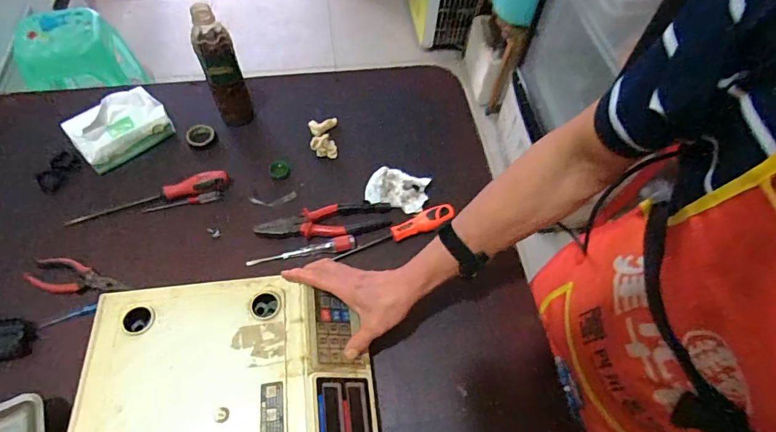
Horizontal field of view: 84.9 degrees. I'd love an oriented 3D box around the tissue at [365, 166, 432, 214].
[{"bbox_3d":[0.016,-0.047,0.711,0.099,0.022,0.066,16,59,7],"label":"tissue"}]

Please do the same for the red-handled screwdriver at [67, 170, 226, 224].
[{"bbox_3d":[-0.377,-0.029,0.674,0.241,0.028,0.029,-17,61,-13],"label":"red-handled screwdriver"}]

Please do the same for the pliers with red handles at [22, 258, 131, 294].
[{"bbox_3d":[-0.440,0.093,0.607,0.139,0.015,0.047,14,59,5],"label":"pliers with red handles"}]

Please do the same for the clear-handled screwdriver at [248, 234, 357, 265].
[{"bbox_3d":[-0.132,0.051,0.648,0.162,0.024,0.021,-7,59,-7],"label":"clear-handled screwdriver"}]

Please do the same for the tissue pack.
[{"bbox_3d":[-0.453,-0.154,0.717,0.146,0.069,0.087,-34,66,-21],"label":"tissue pack"}]

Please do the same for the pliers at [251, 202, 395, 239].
[{"bbox_3d":[-0.096,0.010,0.663,0.206,0.020,0.052,-13,60,-11],"label":"pliers"}]

